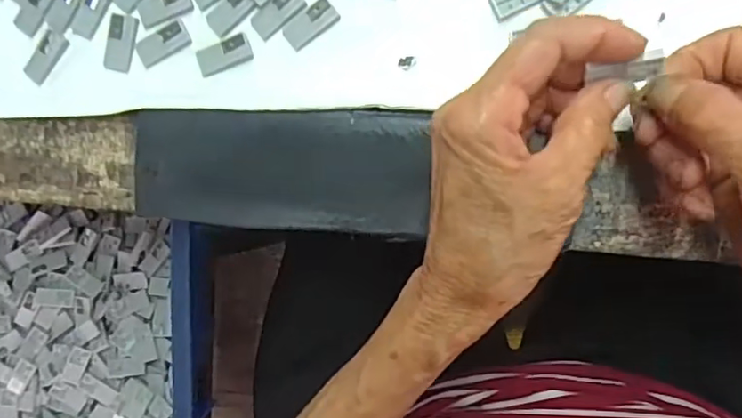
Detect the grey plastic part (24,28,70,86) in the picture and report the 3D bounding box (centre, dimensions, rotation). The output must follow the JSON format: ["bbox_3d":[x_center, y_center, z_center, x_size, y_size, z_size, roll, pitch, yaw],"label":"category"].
[{"bbox_3d":[-0.172,-0.080,0.305,0.015,0.004,0.028,32,96,6],"label":"grey plastic part"}]

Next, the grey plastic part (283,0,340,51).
[{"bbox_3d":[-0.030,-0.092,0.287,0.027,0.004,0.014,-35,87,8],"label":"grey plastic part"}]

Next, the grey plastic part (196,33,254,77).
[{"bbox_3d":[-0.074,-0.078,0.292,0.028,0.004,0.014,-20,89,8],"label":"grey plastic part"}]

